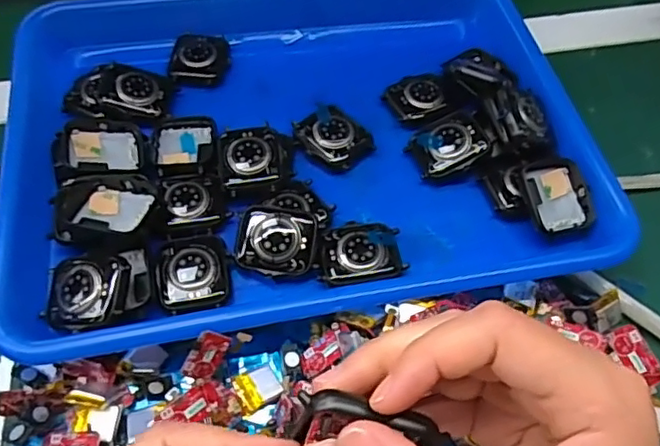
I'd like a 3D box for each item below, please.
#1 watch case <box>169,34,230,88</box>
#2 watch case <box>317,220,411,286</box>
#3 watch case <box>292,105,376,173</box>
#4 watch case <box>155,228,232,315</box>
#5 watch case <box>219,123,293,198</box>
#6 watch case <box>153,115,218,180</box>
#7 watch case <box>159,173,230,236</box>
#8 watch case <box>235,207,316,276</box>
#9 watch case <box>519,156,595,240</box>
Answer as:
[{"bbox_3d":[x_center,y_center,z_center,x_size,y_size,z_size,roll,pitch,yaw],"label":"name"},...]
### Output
[{"bbox_3d":[-0.085,-0.105,0.392,0.036,0.011,0.046,1,56,-2],"label":"watch case"},{"bbox_3d":[0.016,0.014,0.317,0.044,0.008,0.033,-7,57,-7],"label":"watch case"},{"bbox_3d":[0.001,-0.052,0.360,0.042,0.013,0.035,38,62,21],"label":"watch case"},{"bbox_3d":[-0.071,0.024,0.308,0.036,0.009,0.043,-10,57,-9],"label":"watch case"},{"bbox_3d":[-0.041,-0.037,0.339,0.040,0.013,0.043,-5,56,-6],"label":"watch case"},{"bbox_3d":[-0.084,-0.043,0.349,0.035,0.010,0.047,-6,57,-7],"label":"watch case"},{"bbox_3d":[-0.076,-0.010,0.327,0.034,0.007,0.035,-9,57,-8],"label":"watch case"},{"bbox_3d":[-0.028,0.010,0.313,0.040,0.008,0.035,5,76,-4],"label":"watch case"},{"bbox_3d":[0.126,-0.015,0.334,0.038,0.010,0.044,-8,74,-8],"label":"watch case"}]

